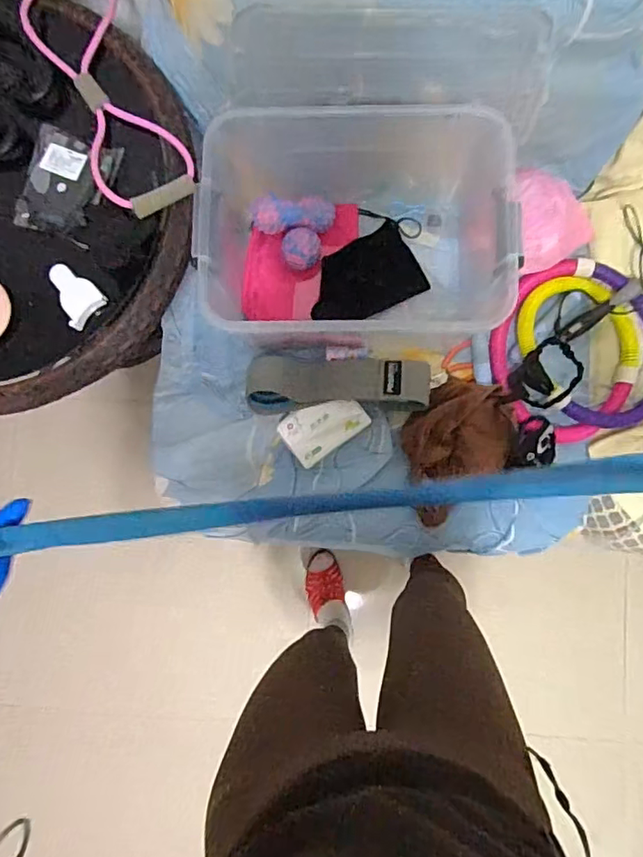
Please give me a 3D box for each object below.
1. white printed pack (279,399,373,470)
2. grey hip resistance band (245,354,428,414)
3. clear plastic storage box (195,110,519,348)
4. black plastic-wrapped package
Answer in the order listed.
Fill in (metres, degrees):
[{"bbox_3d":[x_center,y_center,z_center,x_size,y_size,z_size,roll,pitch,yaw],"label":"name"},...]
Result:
[{"bbox_3d":[0.003,-0.006,0.956,0.139,0.065,0.092,-36,86,0],"label":"white printed pack"},{"bbox_3d":[0.030,-0.075,0.948,0.313,0.053,0.092,0,86,2],"label":"grey hip resistance band"},{"bbox_3d":[0.055,-0.310,0.914,0.464,0.254,0.332,2,86,2],"label":"clear plastic storage box"},{"bbox_3d":[-0.364,-0.347,0.780,0.118,0.016,0.148,18,87,3],"label":"black plastic-wrapped package"}]

